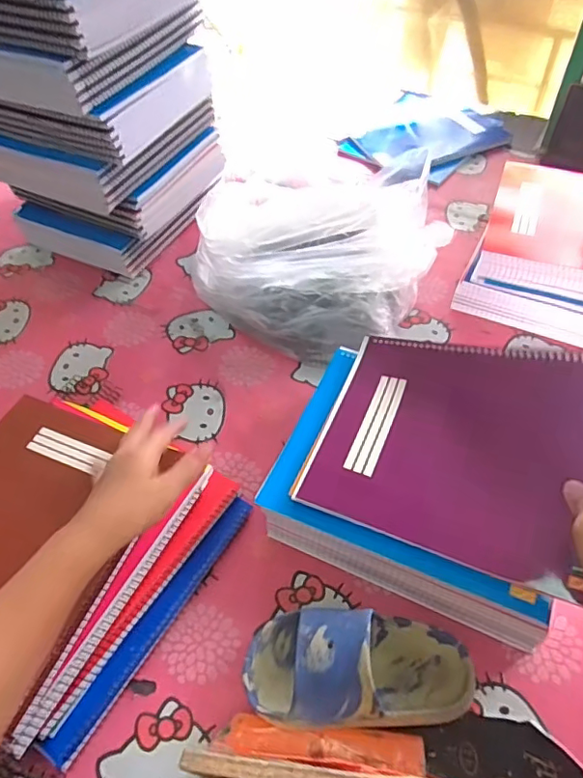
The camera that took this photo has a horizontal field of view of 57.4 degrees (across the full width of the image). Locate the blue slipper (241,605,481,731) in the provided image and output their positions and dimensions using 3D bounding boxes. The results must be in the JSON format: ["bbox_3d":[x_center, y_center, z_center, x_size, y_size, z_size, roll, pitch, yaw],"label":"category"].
[{"bbox_3d":[0.053,0.216,0.416,0.174,0.062,0.079,-1,52,2],"label":"blue slipper"}]

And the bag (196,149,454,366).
[{"bbox_3d":[0.014,-0.156,0.646,0.252,0.157,0.188,27,59,22],"label":"bag"}]

